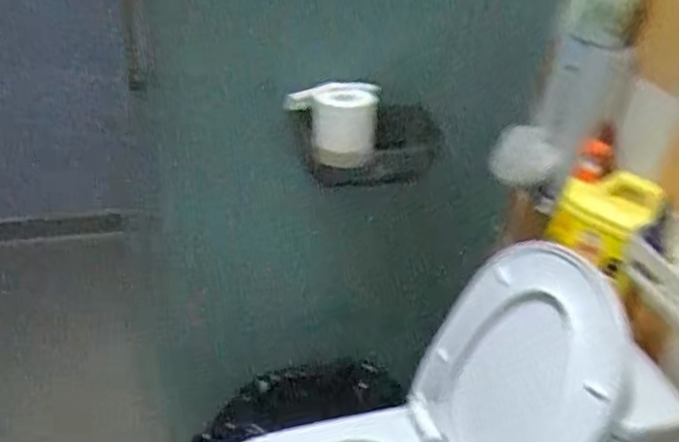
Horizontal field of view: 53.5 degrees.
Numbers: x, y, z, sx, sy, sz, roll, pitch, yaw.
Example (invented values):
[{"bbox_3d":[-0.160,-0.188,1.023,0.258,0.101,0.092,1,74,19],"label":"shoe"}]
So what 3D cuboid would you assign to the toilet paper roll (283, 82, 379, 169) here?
[{"bbox_3d":[-0.011,-0.156,1.074,0.146,0.122,0.096,3,34,-5],"label":"toilet paper roll"}]

